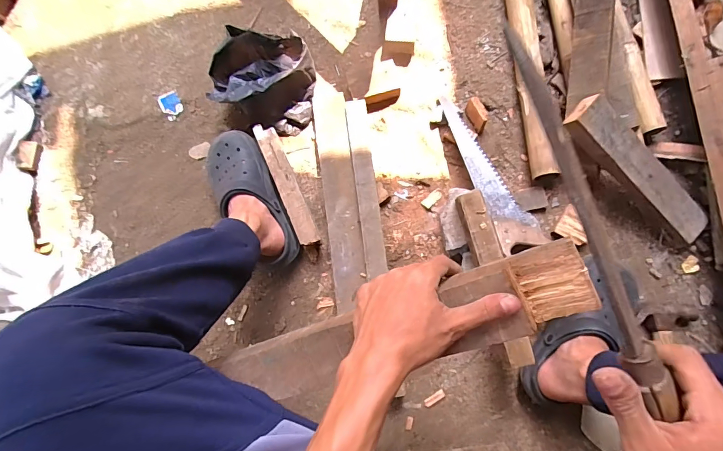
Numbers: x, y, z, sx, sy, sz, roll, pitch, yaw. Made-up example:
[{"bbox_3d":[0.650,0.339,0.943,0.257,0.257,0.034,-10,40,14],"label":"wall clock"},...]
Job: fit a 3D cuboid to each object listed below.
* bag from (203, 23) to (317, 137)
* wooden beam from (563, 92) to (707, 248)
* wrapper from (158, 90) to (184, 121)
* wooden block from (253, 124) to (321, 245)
[{"bbox_3d":[-0.186,-0.276,0.750,0.184,0.100,0.157,12,82,6],"label":"bag"},{"bbox_3d":[0.466,-0.095,0.660,0.297,0.034,0.079,41,86,-6],"label":"wooden beam"},{"bbox_3d":[-0.392,-0.248,0.807,0.040,0.006,0.056,-32,80,-1],"label":"wrapper"},{"bbox_3d":[-0.136,-0.076,0.741,0.038,0.065,0.239,-24,80,0],"label":"wooden block"}]

